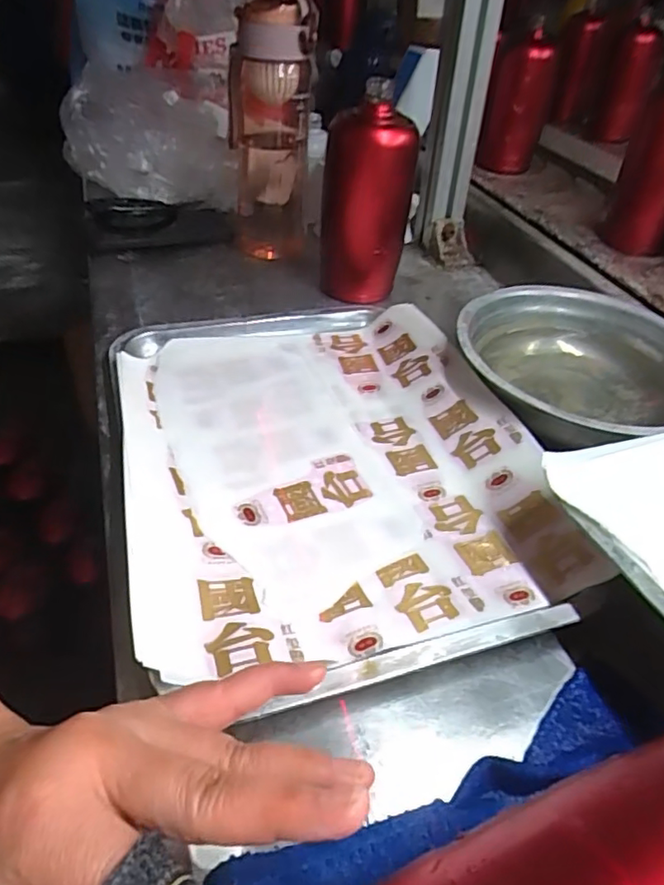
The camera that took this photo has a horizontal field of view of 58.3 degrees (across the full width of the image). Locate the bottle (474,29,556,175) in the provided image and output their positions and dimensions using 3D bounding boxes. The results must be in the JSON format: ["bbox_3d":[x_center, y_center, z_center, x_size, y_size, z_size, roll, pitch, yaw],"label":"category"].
[{"bbox_3d":[0.254,-0.463,0.823,0.080,0.159,0.075,13,43,11],"label":"bottle"}]

